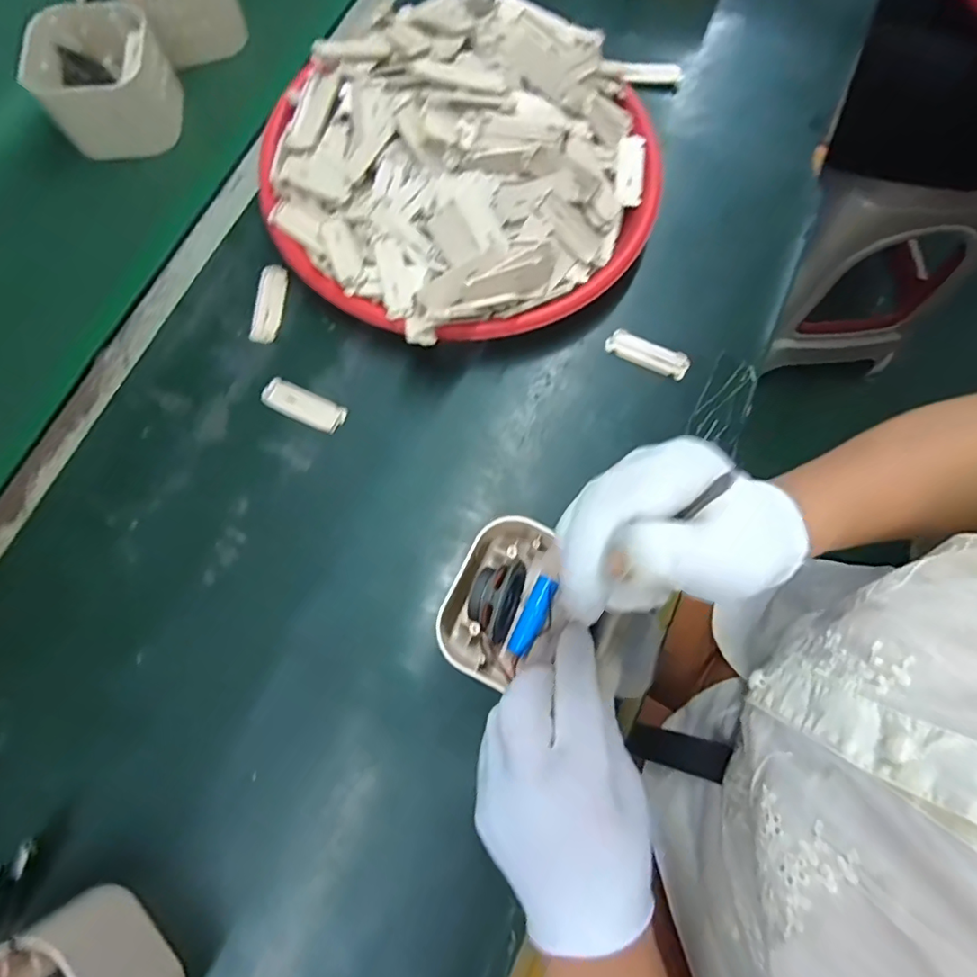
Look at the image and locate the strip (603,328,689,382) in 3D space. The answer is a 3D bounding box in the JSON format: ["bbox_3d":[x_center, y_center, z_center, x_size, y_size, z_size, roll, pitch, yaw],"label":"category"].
[{"bbox_3d":[0.118,-0.099,0.395,0.061,0.004,0.022,23,76,6],"label":"strip"}]

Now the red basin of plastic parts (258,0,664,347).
[{"bbox_3d":[-0.017,-0.235,0.387,0.275,0.090,0.259,0,74,0],"label":"red basin of plastic parts"}]

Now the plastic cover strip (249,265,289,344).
[{"bbox_3d":[-0.163,-0.138,0.399,0.020,0.005,0.062,4,75,1],"label":"plastic cover strip"}]

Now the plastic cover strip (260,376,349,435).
[{"bbox_3d":[-0.131,-0.059,0.378,0.060,0.004,0.023,25,76,7],"label":"plastic cover strip"}]

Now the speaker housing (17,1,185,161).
[{"bbox_3d":[-0.299,-0.327,0.427,0.088,0.060,0.092,-4,75,-1],"label":"speaker housing"}]

